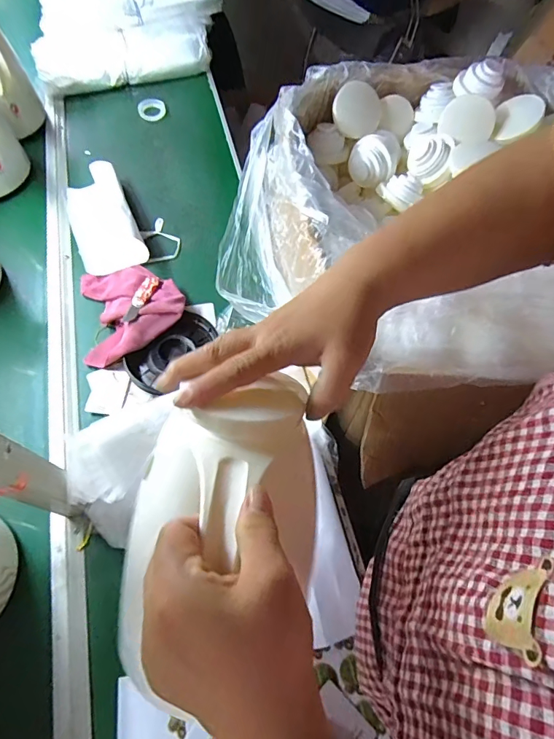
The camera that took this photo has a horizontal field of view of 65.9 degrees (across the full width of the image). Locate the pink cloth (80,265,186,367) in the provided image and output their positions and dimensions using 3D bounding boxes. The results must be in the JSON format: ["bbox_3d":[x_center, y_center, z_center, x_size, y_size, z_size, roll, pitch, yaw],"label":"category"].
[{"bbox_3d":[-0.230,-0.099,0.678,0.158,0.040,0.185,-11,63,-7],"label":"pink cloth"}]

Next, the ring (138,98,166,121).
[{"bbox_3d":[-0.276,-0.575,0.944,0.059,0.012,0.065,-17,64,-10],"label":"ring"}]

